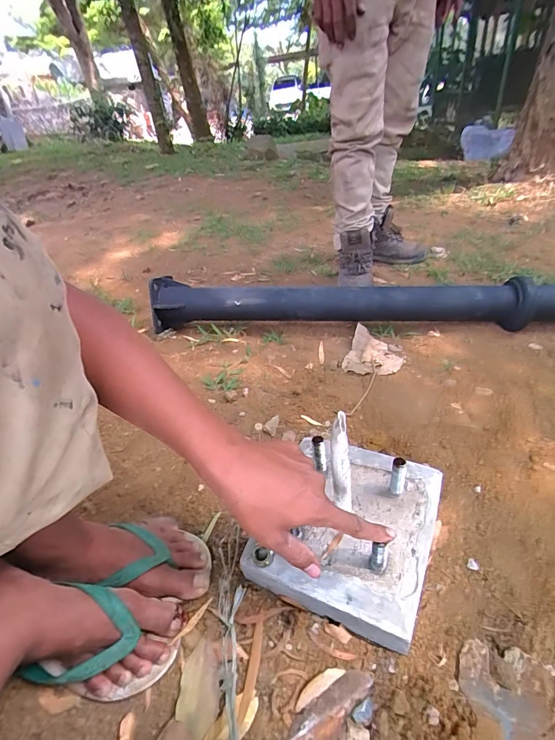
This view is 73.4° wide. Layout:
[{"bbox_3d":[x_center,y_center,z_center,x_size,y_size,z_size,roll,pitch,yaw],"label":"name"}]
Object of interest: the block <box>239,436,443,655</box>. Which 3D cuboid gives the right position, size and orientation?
[{"bbox_3d":[0.087,0.177,0.461,0.194,0.098,0.209,14,40,24],"label":"block"}]

